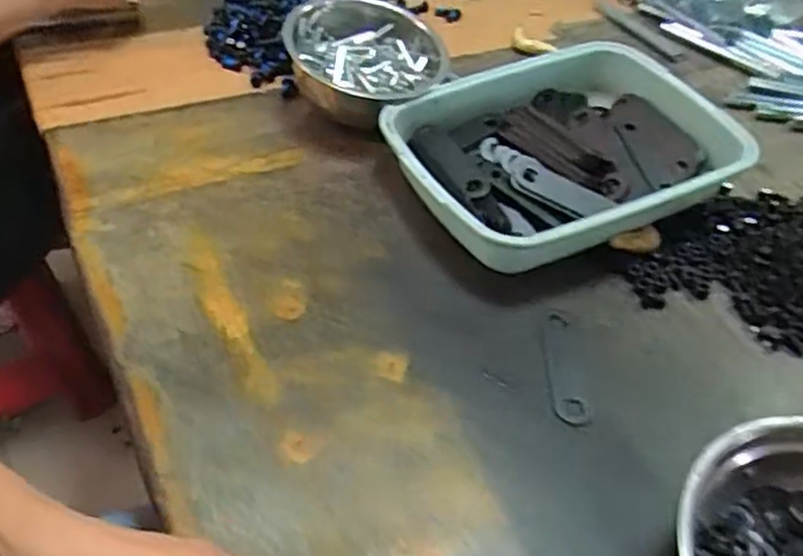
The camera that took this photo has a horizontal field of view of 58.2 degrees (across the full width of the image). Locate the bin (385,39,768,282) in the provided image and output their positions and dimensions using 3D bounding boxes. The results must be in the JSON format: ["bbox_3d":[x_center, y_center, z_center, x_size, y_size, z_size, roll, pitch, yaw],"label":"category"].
[{"bbox_3d":[0.164,-0.124,0.718,0.345,0.076,0.243,-20,50,-26],"label":"bin"}]

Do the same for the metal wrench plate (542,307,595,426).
[{"bbox_3d":[0.129,0.067,0.569,0.031,0.004,0.109,4,43,-3],"label":"metal wrench plate"}]

